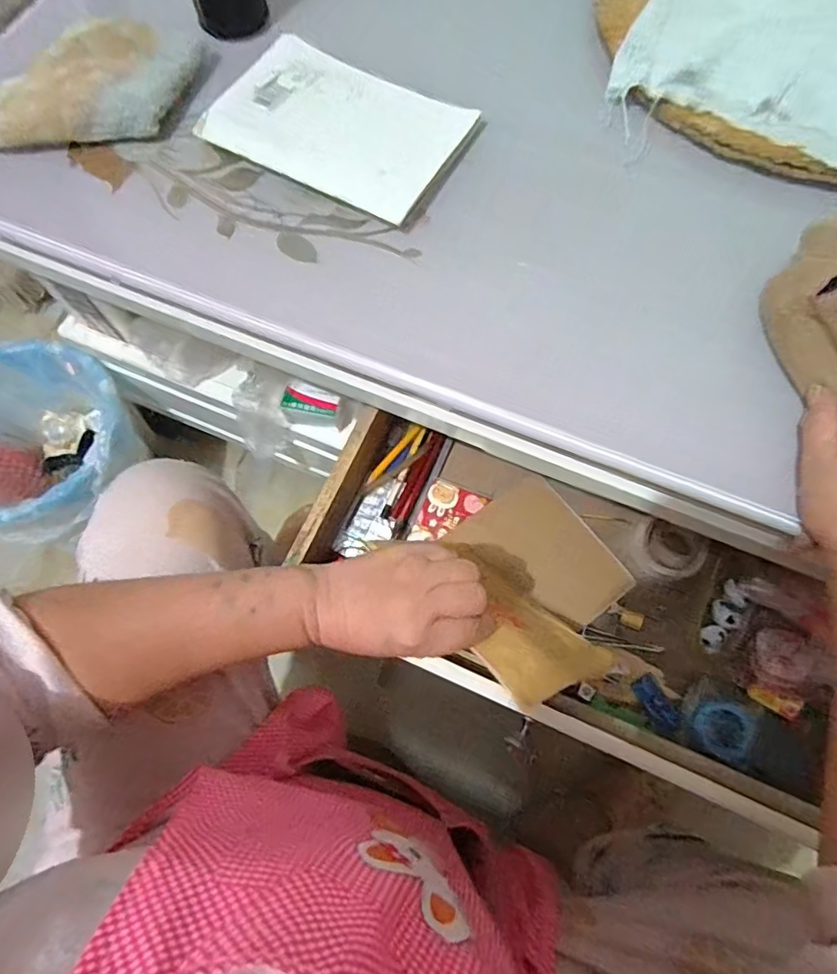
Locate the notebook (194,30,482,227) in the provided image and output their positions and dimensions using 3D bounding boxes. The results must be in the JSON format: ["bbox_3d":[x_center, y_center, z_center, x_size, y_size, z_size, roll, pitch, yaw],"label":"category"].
[{"bbox_3d":[-0.068,-0.300,0.453,0.199,0.009,0.132,30,74,11],"label":"notebook"}]

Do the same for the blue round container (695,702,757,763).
[{"bbox_3d":[0.261,0.206,0.466,0.043,0.014,0.042,-40,74,-12],"label":"blue round container"}]

